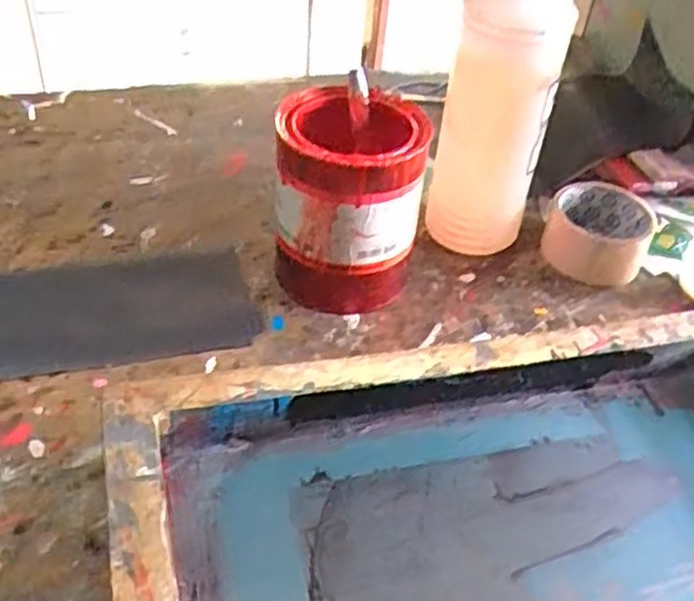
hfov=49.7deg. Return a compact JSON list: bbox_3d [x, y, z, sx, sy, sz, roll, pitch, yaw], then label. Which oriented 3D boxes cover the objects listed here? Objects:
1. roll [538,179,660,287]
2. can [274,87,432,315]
[{"bbox_3d":[0.214,-0.057,0.640,0.087,0.046,0.083,4,42,-4],"label":"roll"},{"bbox_3d":[0.000,-0.072,0.559,0.097,0.131,0.100,4,42,-4],"label":"can"}]

